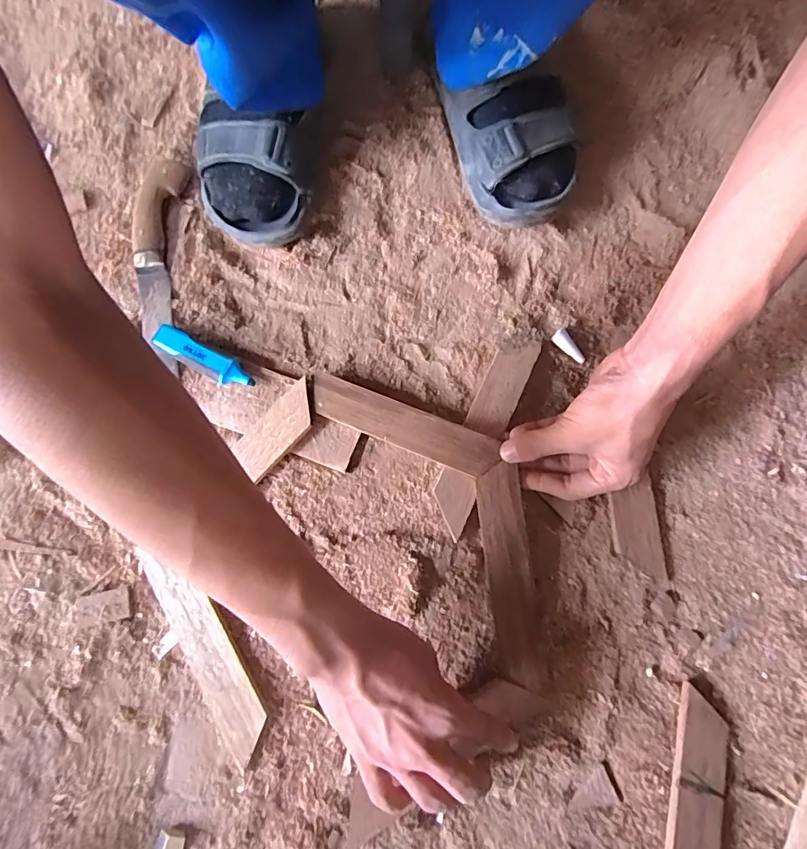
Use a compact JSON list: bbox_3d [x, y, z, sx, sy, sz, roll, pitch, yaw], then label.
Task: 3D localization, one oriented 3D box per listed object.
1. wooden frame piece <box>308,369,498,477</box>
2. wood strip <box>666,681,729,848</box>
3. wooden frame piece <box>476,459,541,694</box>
[{"bbox_3d":[-0.004,-0.001,0.422,0.168,0.010,0.038,22,79,12],"label":"wooden frame piece"},{"bbox_3d":[0.208,0.291,0.349,0.037,0.007,0.180,18,72,2],"label":"wood strip"},{"bbox_3d":[0.084,0.119,0.394,0.036,0.010,0.168,-6,84,0],"label":"wooden frame piece"}]

